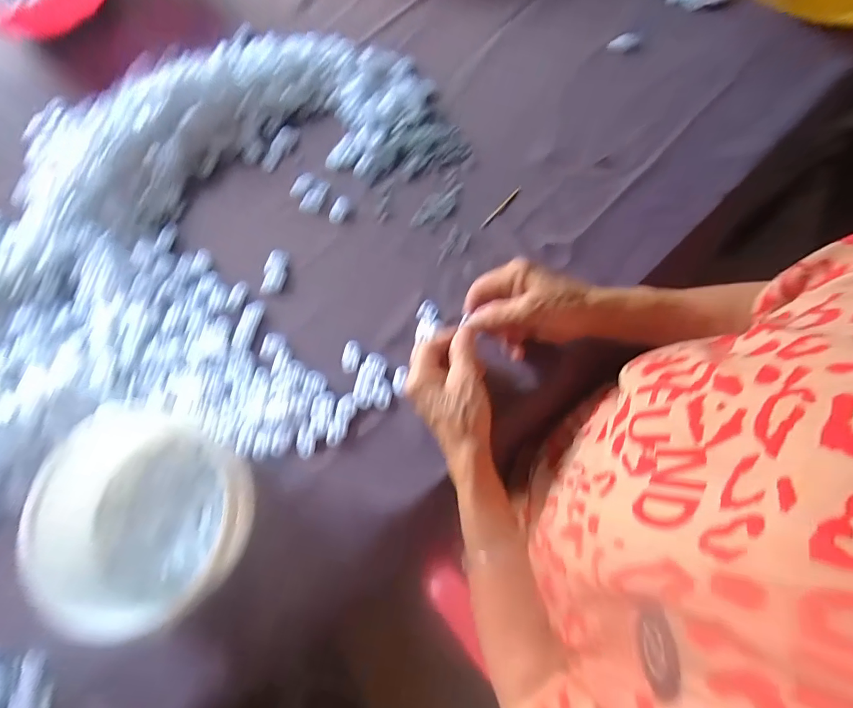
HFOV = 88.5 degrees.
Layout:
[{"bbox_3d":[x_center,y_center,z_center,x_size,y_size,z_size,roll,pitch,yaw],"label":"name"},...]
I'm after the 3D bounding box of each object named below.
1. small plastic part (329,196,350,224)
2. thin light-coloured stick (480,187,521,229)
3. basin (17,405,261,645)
[{"bbox_3d":[-0.098,-0.164,0.495,0.016,0.007,0.032,29,76,12],"label":"small plastic part"},{"bbox_3d":[0.084,-0.164,0.490,0.006,0.005,0.071,40,78,12],"label":"thin light-coloured stick"},{"bbox_3d":[-0.247,0.137,0.373,0.169,0.065,0.153,29,76,11],"label":"basin"}]

